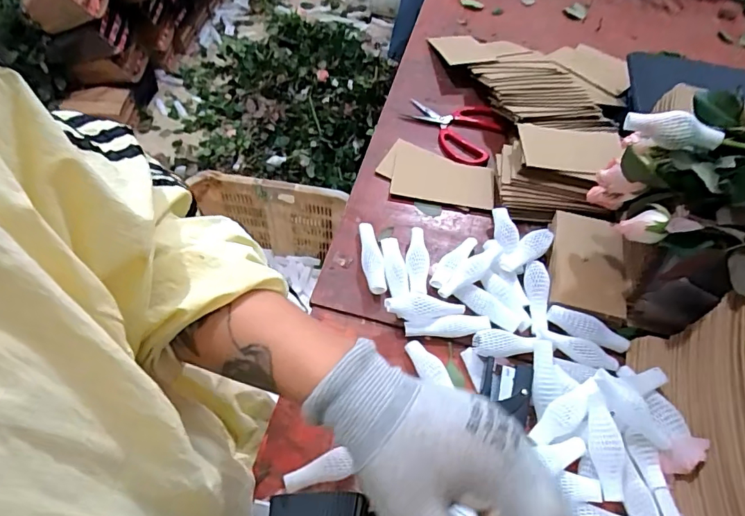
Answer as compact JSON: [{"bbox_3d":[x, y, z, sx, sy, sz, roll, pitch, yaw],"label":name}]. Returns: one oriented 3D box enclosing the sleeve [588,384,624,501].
[{"bbox_3d":[0.212,0.168,0.428,0.022,0.019,0.091,2,69,-3],"label":"sleeve"}]

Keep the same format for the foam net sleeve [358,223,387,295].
[{"bbox_3d":[-0.001,0.000,0.557,0.025,0.029,0.101,-1,56,-6],"label":"foam net sleeve"}]

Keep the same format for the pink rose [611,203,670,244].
[{"bbox_3d":[0.269,-0.035,0.468,0.039,0.036,0.034,36,60,18],"label":"pink rose"}]

